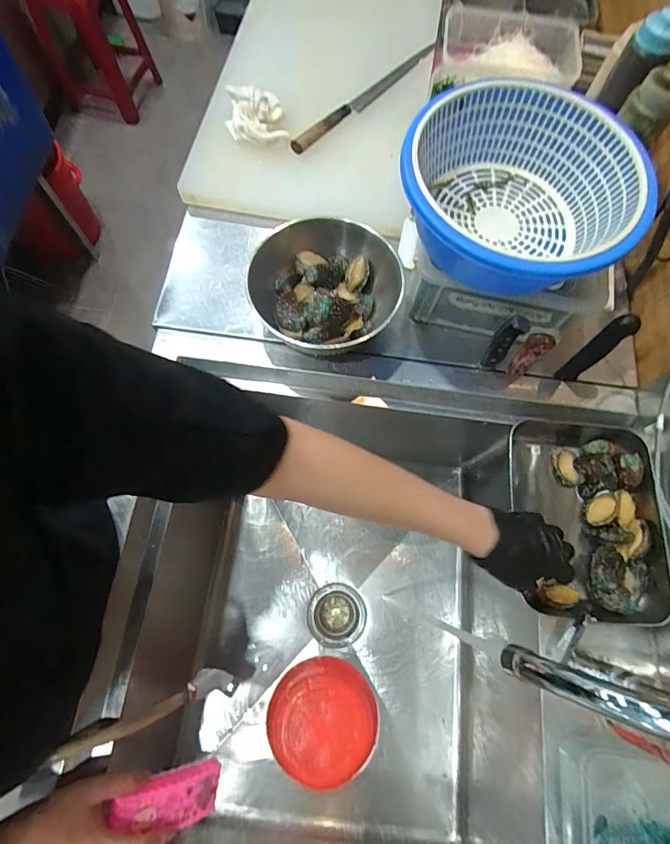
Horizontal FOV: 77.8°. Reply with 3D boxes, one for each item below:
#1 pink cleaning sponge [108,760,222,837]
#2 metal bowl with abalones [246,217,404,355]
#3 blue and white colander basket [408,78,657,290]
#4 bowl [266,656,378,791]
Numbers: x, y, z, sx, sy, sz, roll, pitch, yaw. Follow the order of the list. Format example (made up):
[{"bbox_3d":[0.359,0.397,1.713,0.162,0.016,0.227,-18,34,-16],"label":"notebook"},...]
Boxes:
[{"bbox_3d":[-0.193,0.441,0.483,0.127,0.028,0.050,25,65,-41],"label":"pink cleaning sponge"},{"bbox_3d":[-0.022,-0.194,0.616,0.199,0.101,0.235,-32,75,-12],"label":"metal bowl with abalones"},{"bbox_3d":[0.218,-0.273,0.512,0.268,0.100,0.277,1,71,-2],"label":"blue and white colander basket"},{"bbox_3d":[-0.024,0.514,0.713,0.176,0.075,0.181,1,71,-2],"label":"bowl"}]

